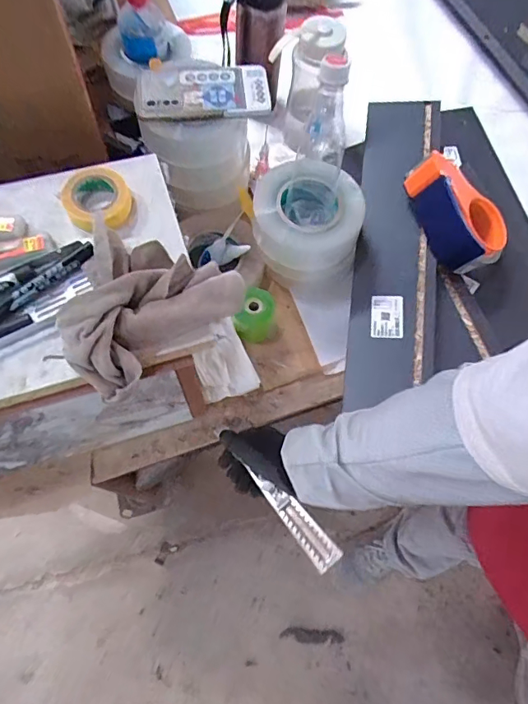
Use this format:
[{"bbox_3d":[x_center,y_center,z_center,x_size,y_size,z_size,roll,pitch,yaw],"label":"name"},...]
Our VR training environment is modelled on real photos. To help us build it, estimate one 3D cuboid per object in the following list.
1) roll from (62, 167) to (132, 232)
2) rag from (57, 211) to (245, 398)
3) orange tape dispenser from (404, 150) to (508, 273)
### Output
[{"bbox_3d":[-0.161,-0.147,0.449,0.063,0.026,0.058,1,69,-3],"label":"roll"},{"bbox_3d":[-0.109,-0.052,0.401,0.156,0.045,0.122,-36,75,-15],"label":"rag"},{"bbox_3d":[0.266,-0.192,0.632,0.091,0.068,0.159,-21,86,-30],"label":"orange tape dispenser"}]

